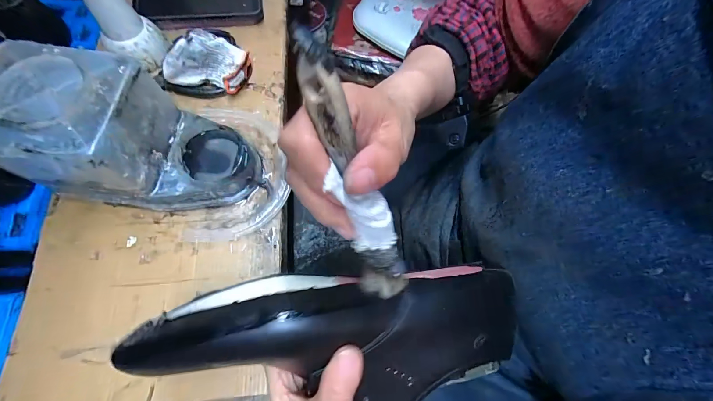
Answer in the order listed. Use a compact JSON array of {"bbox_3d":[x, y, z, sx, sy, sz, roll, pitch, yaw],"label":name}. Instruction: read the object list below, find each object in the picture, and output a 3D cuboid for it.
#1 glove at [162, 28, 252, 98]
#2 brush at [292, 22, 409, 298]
[{"bbox_3d":[-0.179,-0.163,0.348,0.094,0.053,0.052,-1,71,-5],"label":"glove"},{"bbox_3d":[-0.001,-0.006,0.158,0.026,0.150,0.017,-23,29,-7],"label":"brush"}]

